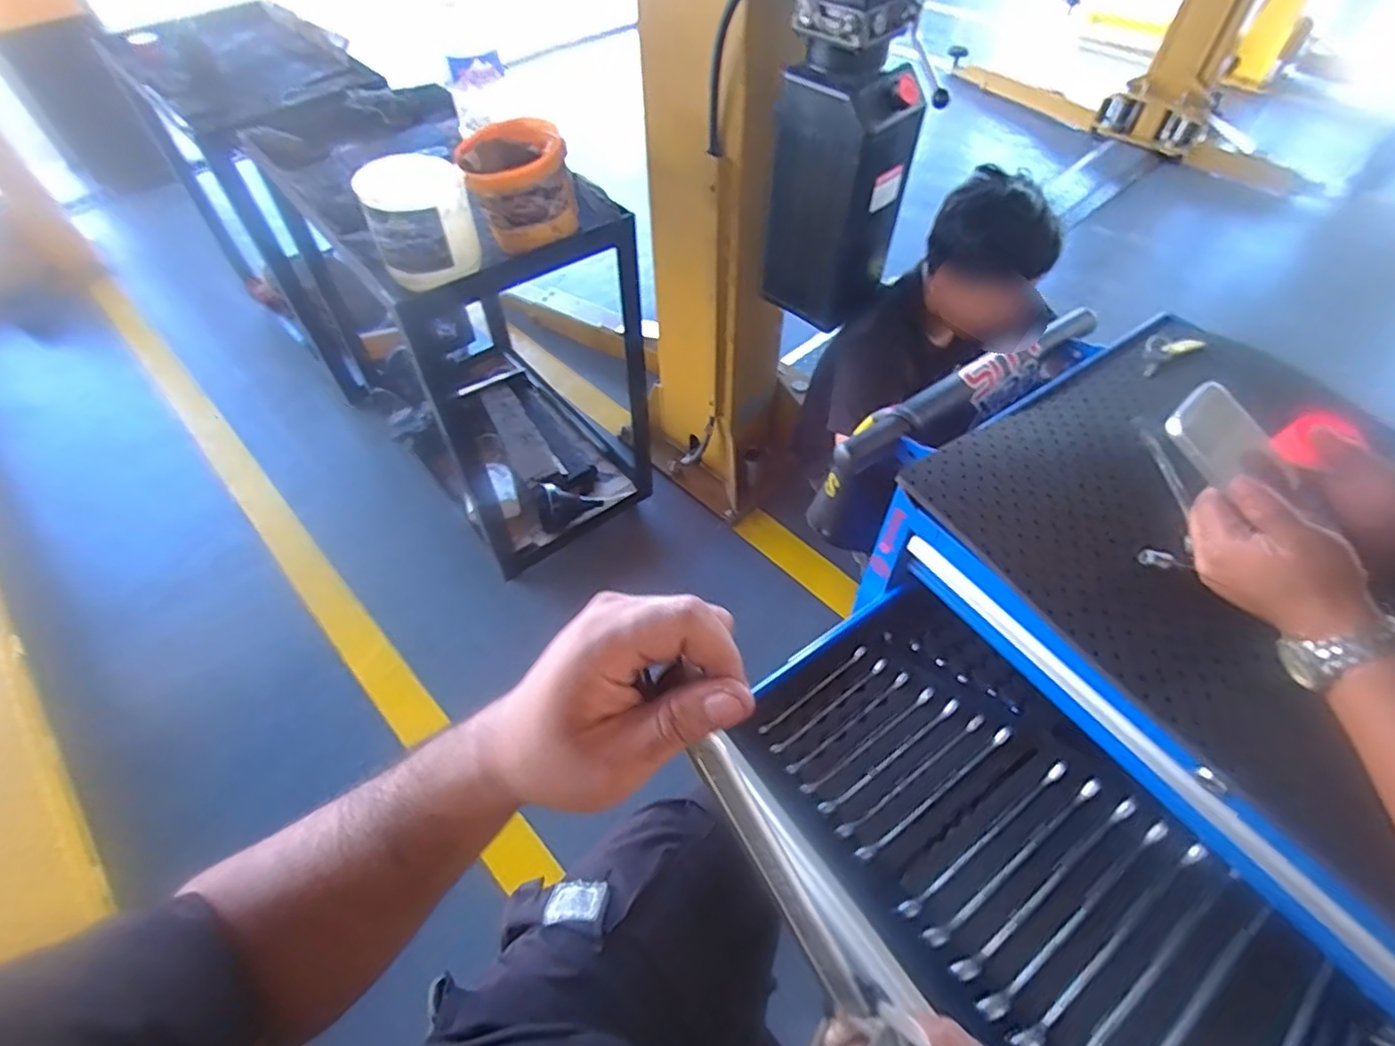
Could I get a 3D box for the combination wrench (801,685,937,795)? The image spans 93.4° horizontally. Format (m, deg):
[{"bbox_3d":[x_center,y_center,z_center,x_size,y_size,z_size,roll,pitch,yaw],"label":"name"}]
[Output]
[{"bbox_3d":[0.171,0.213,0.647,0.169,0.007,0.011,-29,58,-20],"label":"combination wrench"}]

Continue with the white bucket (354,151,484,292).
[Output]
[{"bbox_3d":[-0.458,-0.505,1.103,0.162,0.150,0.172,-14,54,-9],"label":"white bucket"}]

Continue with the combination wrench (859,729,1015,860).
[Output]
[{"bbox_3d":[0.226,0.252,0.615,0.195,0.009,0.012,-29,58,-19],"label":"combination wrench"}]

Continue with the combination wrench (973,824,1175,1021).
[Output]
[{"bbox_3d":[0.321,0.330,0.552,0.237,0.010,0.018,-29,58,-19],"label":"combination wrench"}]

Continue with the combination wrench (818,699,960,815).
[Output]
[{"bbox_3d":[0.189,0.225,0.638,0.179,0.007,0.013,-29,58,-19],"label":"combination wrench"}]

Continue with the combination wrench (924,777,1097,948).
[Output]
[{"bbox_3d":[0.283,0.297,0.581,0.223,0.008,0.014,-29,58,-19],"label":"combination wrench"}]

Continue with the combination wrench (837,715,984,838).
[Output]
[{"bbox_3d":[0.207,0.240,0.626,0.186,0.006,0.010,-29,58,-19],"label":"combination wrench"}]

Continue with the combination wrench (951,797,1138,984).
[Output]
[{"bbox_3d":[0.305,0.313,0.566,0.231,0.007,0.017,-29,58,-19],"label":"combination wrench"}]

